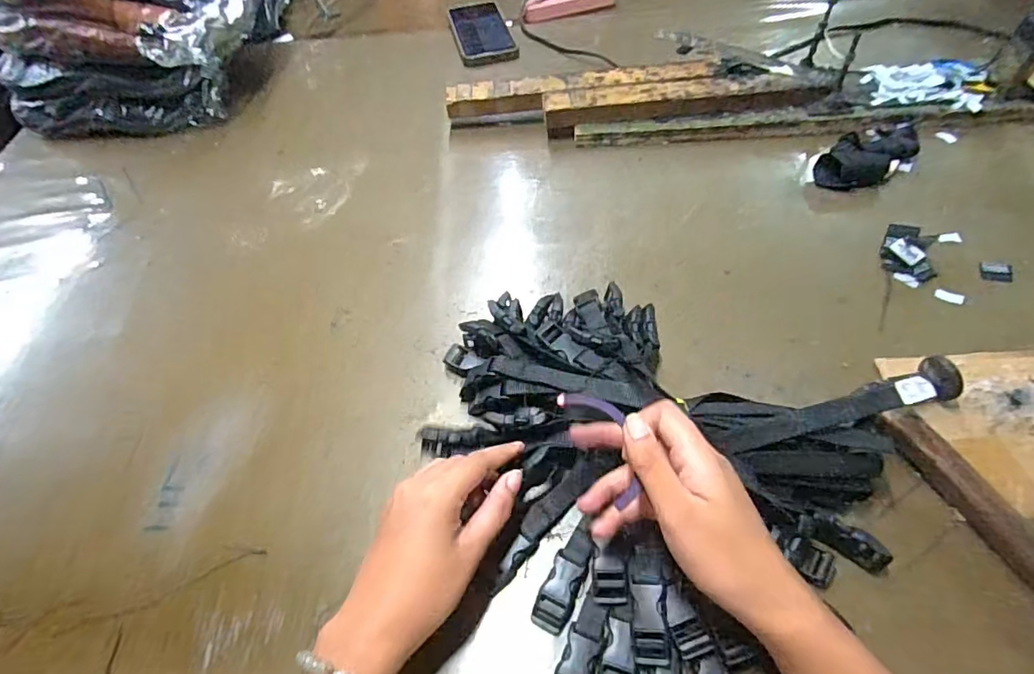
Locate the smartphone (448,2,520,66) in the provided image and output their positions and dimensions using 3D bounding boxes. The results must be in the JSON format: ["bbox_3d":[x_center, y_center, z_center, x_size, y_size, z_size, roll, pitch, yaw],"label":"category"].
[{"bbox_3d":[-0.054,-0.461,0.811,0.085,0.014,0.183,-14,53,-5],"label":"smartphone"}]

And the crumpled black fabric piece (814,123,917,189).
[{"bbox_3d":[0.373,-0.196,0.570,0.143,0.021,0.061,-33,57,-18],"label":"crumpled black fabric piece"}]

